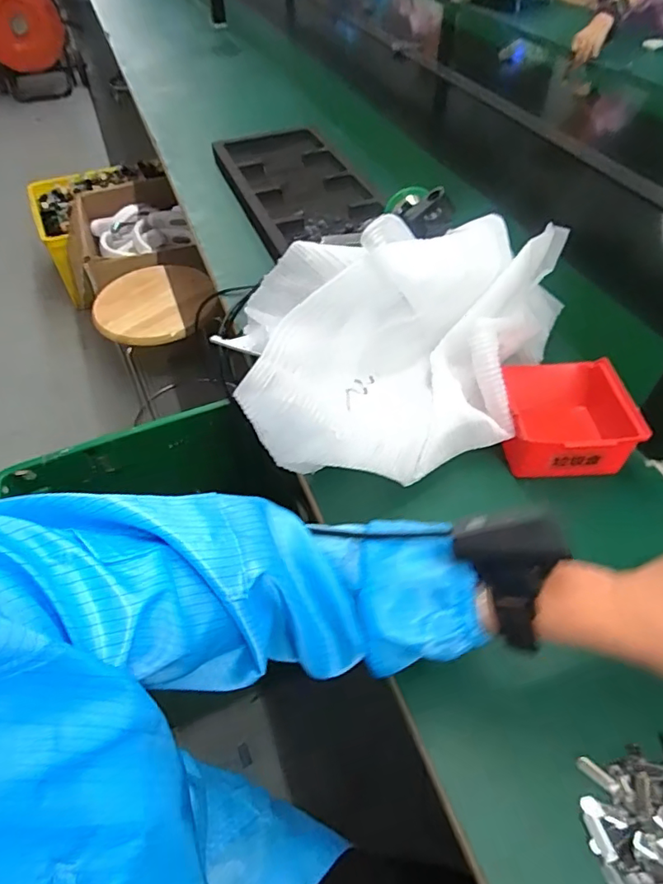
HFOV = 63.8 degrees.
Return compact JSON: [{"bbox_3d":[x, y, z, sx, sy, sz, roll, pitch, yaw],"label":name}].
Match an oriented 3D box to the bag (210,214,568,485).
[{"bbox_3d":[0.086,-0.108,0.552,0.381,0.161,0.240,-21,53,-16],"label":"bag"}]

